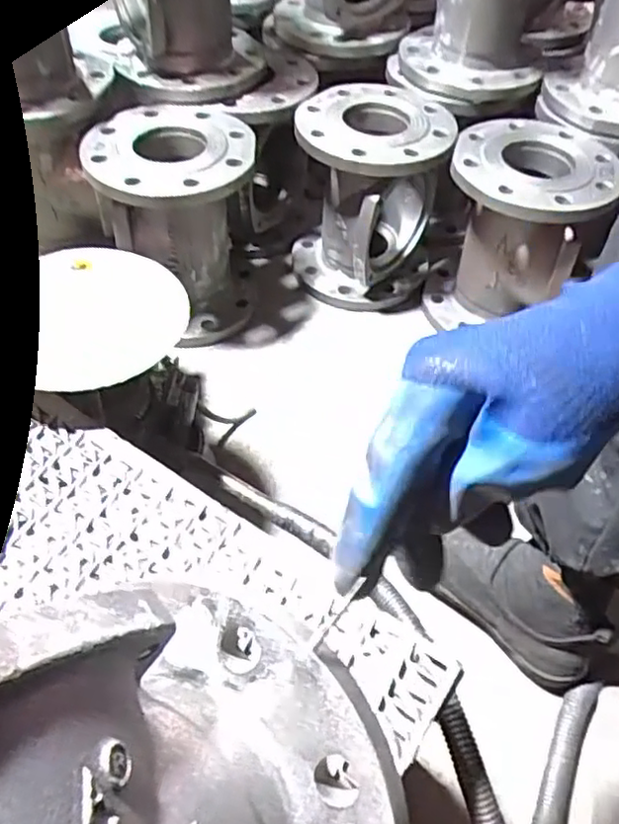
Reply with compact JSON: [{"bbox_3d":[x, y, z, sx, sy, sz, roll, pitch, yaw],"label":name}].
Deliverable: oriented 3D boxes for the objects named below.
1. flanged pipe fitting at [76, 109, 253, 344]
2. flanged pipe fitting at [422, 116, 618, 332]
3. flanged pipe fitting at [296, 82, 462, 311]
[{"bbox_3d":[-0.161,-0.227,0.823,0.181,0.241,0.188,2,50,-2],"label":"flanged pipe fitting"},{"bbox_3d":[0.267,-0.230,0.866,0.190,0.222,0.189,15,51,9],"label":"flanged pipe fitting"},{"bbox_3d":[0.077,-0.287,0.898,0.194,0.226,0.187,5,50,1],"label":"flanged pipe fitting"}]

